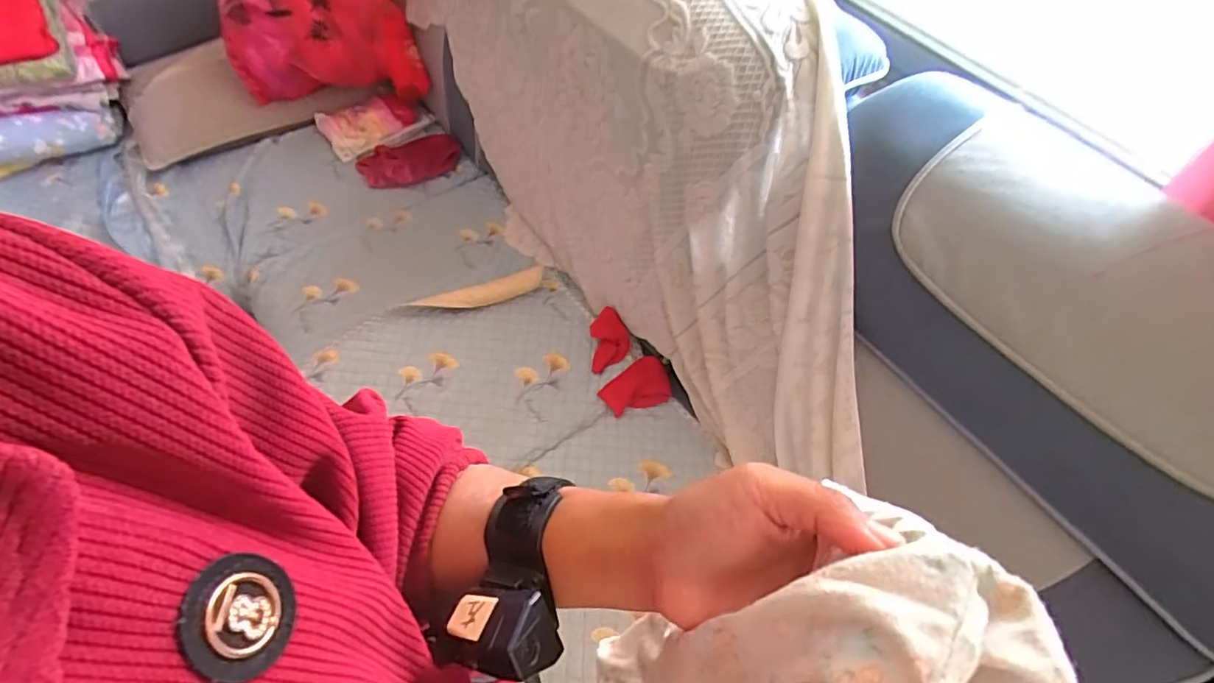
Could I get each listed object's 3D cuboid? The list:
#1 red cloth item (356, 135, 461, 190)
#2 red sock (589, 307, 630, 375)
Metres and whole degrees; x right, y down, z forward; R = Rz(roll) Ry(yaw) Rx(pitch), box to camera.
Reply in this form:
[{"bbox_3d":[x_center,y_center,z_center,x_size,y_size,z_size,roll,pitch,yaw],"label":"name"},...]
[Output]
[{"bbox_3d":[-0.465,-0.426,1.327,0.231,0.058,0.108,-19,61,-14],"label":"red cloth item"},{"bbox_3d":[0.006,-0.003,1.072,0.074,0.042,0.120,-3,58,-5],"label":"red sock"}]

